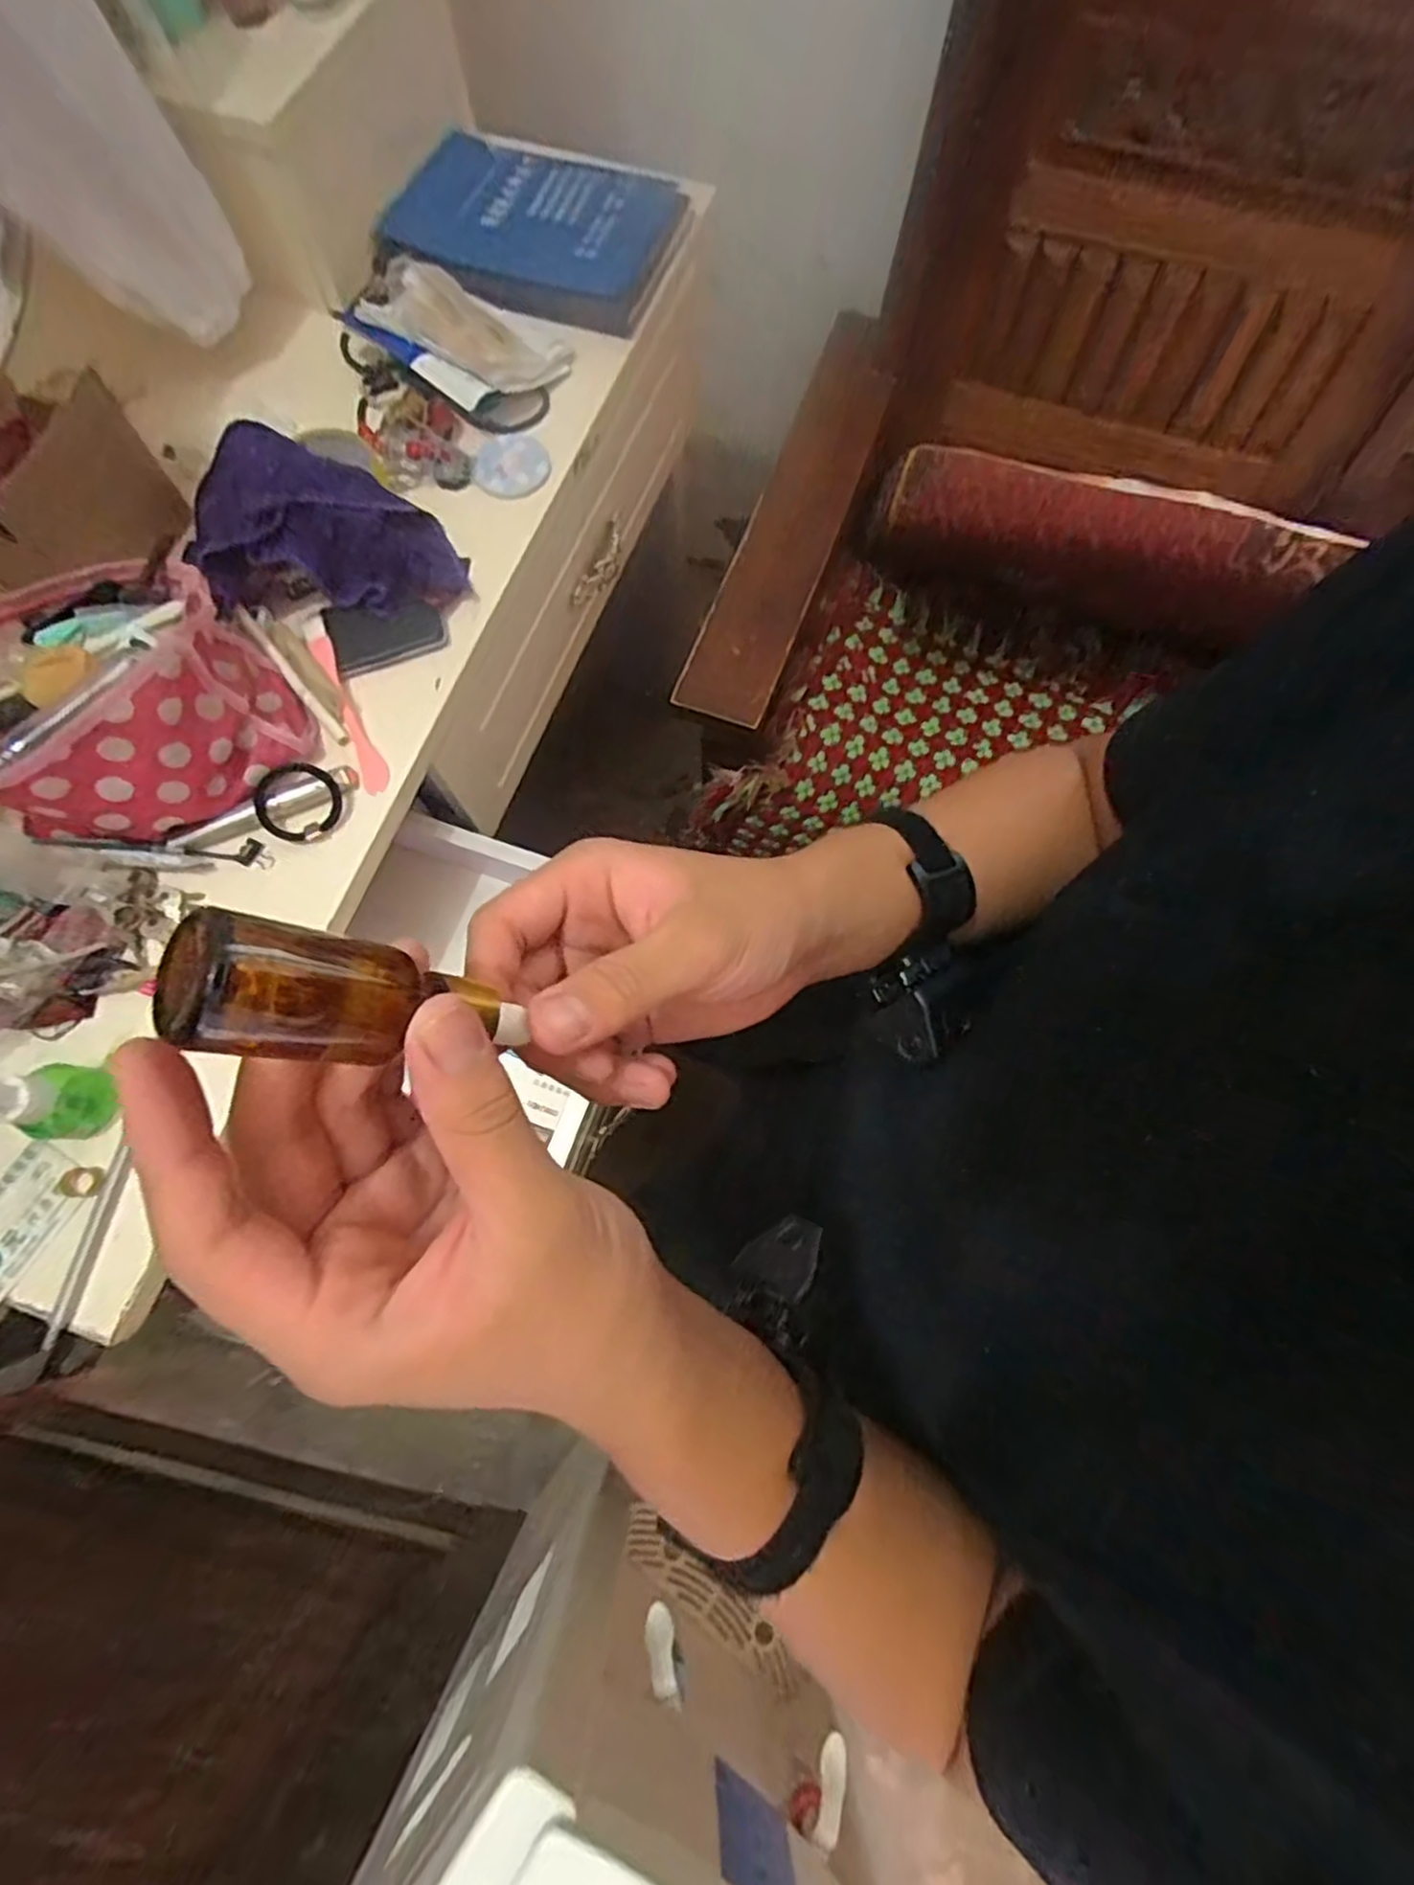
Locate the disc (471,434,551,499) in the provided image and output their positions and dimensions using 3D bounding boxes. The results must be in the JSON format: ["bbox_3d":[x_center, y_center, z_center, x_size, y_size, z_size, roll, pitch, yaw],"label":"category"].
[{"bbox_3d":[-0.157,-0.388,0.596,0.060,0.007,0.065,0,73,0],"label":"disc"}]

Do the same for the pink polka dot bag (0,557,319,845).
[{"bbox_3d":[-0.385,-0.156,0.483,0.184,0.100,0.163,-36,76,-10],"label":"pink polka dot bag"}]

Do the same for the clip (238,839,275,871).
[{"bbox_3d":[-0.310,-0.060,0.505,0.025,0.004,0.018,21,74,6],"label":"clip"}]

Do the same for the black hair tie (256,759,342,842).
[{"bbox_3d":[-0.279,-0.095,0.500,0.053,0.013,0.053,-1,93,-13],"label":"black hair tie"}]

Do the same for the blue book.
[{"bbox_3d":[-0.145,-0.627,0.647,0.233,0.032,0.142,15,87,-2],"label":"blue book"}]

